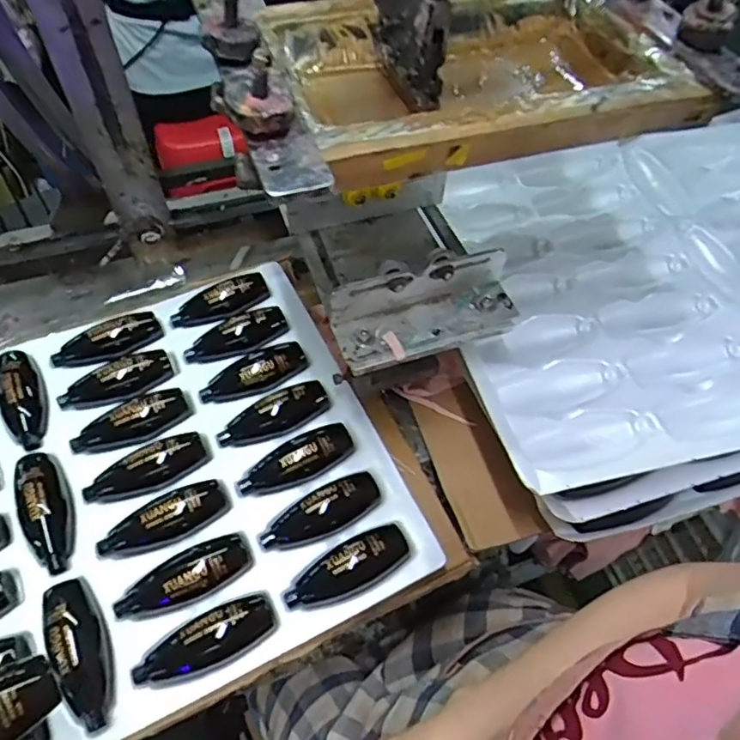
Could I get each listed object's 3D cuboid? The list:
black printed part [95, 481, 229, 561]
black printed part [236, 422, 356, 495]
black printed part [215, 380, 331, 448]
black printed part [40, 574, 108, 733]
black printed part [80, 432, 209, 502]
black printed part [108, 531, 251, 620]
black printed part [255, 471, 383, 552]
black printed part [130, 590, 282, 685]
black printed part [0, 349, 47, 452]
[{"bbox_3d":[-0.169,0.119,0.468,0.104,0.024,0.044,-22,56,-19],"label":"black printed part"},{"bbox_3d":[-0.064,0.076,0.499,0.102,0.029,0.039,-24,57,-20],"label":"black printed part"},{"bbox_3d":[-0.087,0.040,0.524,0.104,0.030,0.037,-23,56,-20],"label":"black printed part"},{"bbox_3d":[-0.211,0.203,0.414,0.036,0.026,0.100,-21,56,-18],"label":"black printed part"},{"bbox_3d":[-0.194,0.082,0.494,0.103,0.022,0.043,-19,55,-17],"label":"black printed part"},{"bbox_3d":[-0.144,0.160,0.447,0.106,0.023,0.038,-24,56,-20],"label":"black printed part"},{"bbox_3d":[-0.040,0.117,0.477,0.100,0.031,0.039,-29,58,-23],"label":"black printed part"},{"bbox_3d":[-0.120,0.202,0.424,0.104,0.024,0.040,-24,75,-16],"label":"black printed part"},{"bbox_3d":[-0.319,0.023,0.521,0.039,0.023,0.108,-21,56,-18],"label":"black printed part"}]

